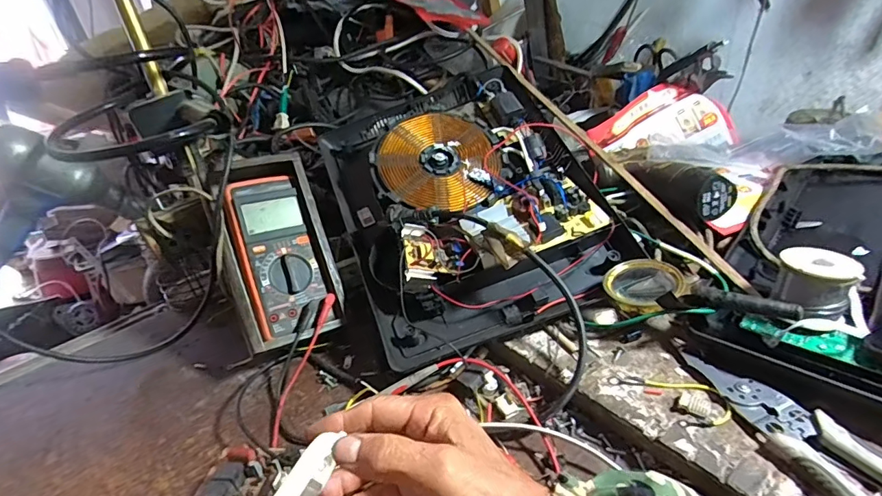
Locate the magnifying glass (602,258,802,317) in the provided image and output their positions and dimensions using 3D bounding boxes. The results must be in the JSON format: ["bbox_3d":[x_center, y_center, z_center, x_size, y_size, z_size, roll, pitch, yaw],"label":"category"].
[{"bbox_3d":[0.219,0.040,0.409,0.148,0.024,0.066,23,44,38],"label":"magnifying glass"}]

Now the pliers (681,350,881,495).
[{"bbox_3d":[0.263,0.134,0.329,0.057,0.012,0.179,-17,34,-13],"label":"pliers"}]

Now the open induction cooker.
[{"bbox_3d":[0.030,-0.082,0.550,0.320,0.099,0.390,-21,58,-7],"label":"open induction cooker"}]

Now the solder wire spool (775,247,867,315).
[{"bbox_3d":[0.313,0.031,0.392,0.056,0.053,0.056,-32,40,-32],"label":"solder wire spool"}]

